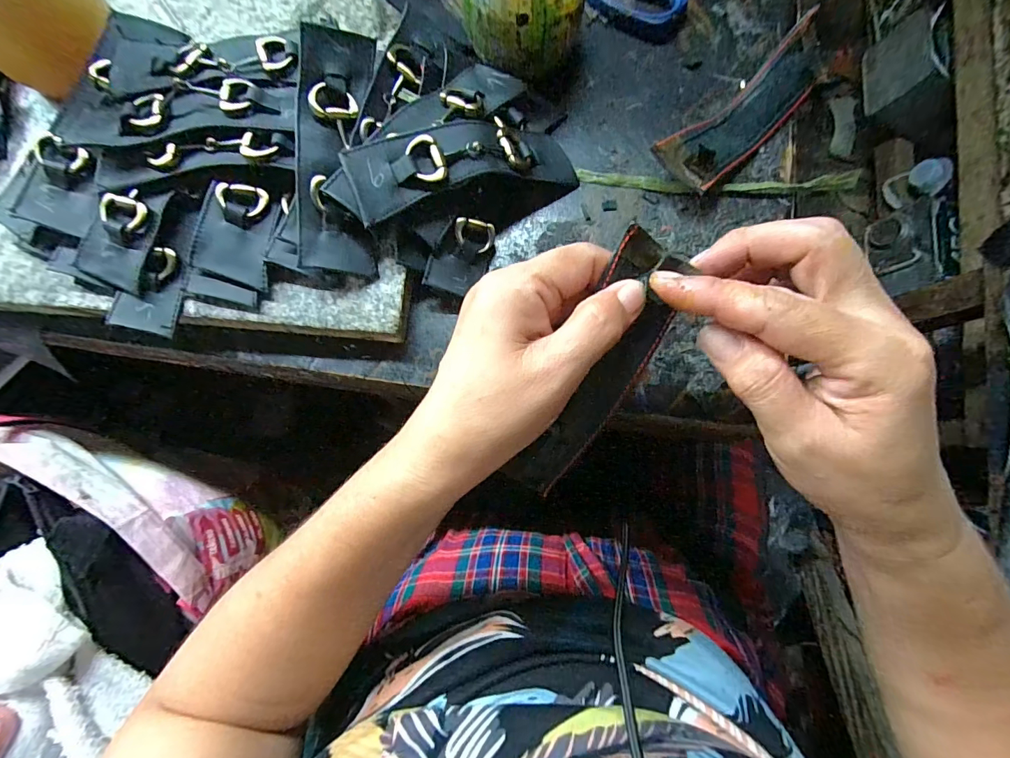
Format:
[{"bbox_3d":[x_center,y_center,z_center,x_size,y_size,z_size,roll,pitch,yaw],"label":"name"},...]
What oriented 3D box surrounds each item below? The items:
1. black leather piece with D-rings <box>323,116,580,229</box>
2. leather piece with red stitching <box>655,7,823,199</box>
[{"bbox_3d":[-0.023,-0.121,0.238,0.143,0.022,0.039,-20,79,-20],"label":"black leather piece with D-rings"},{"bbox_3d":[0.146,-0.161,0.264,0.125,0.026,0.037,-44,81,-6],"label":"leather piece with red stitching"}]

